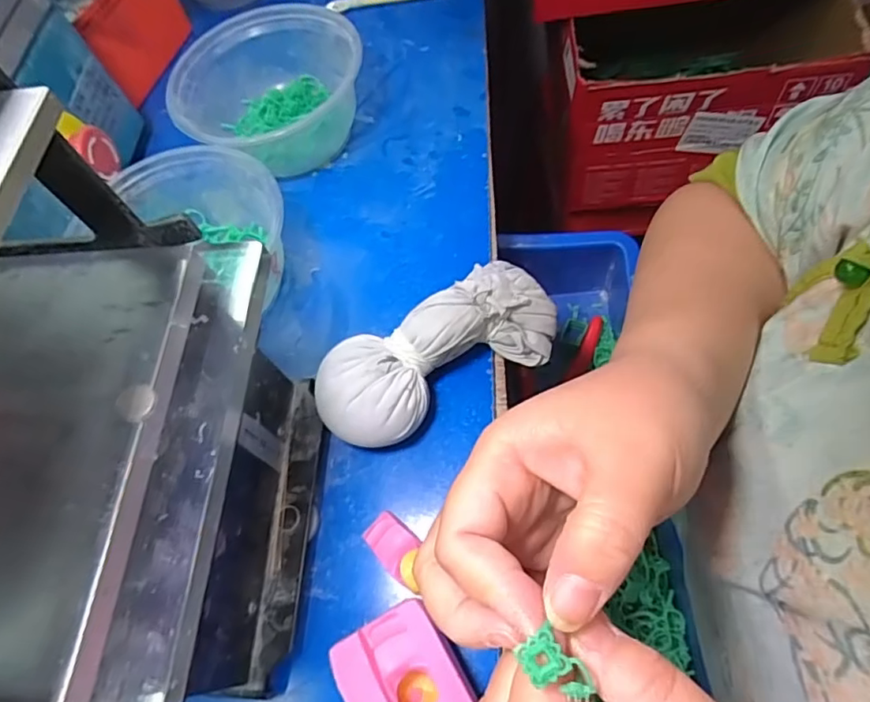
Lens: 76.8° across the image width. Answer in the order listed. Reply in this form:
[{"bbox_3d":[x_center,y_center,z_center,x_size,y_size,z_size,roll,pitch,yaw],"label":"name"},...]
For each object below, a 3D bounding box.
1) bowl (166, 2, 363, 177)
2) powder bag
[{"bbox_3d":[-0.119,-0.187,0.395,0.128,0.058,0.119,-4,63,7],"label":"bowl"},{"bbox_3d":[0.003,0.000,0.303,0.140,0.042,0.059,-31,63,-7],"label":"powder bag"}]

